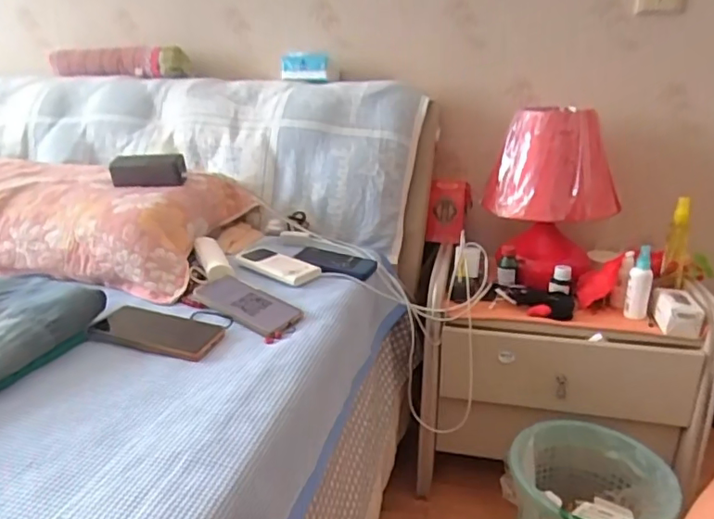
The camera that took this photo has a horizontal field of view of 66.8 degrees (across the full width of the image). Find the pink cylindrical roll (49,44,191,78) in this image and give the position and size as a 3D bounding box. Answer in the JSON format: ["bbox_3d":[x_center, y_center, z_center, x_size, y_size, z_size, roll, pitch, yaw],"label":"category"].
[{"bbox_3d":[-0.641,-0.526,1.443,0.450,0.070,0.072,9,22,21],"label":"pink cylindrical roll"}]

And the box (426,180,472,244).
[{"bbox_3d":[0.220,-0.114,1.300,0.127,0.151,0.036,2,4,-30],"label":"box"}]

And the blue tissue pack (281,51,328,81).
[{"bbox_3d":[-0.126,-0.448,1.251,0.132,0.062,0.025,12,23,26],"label":"blue tissue pack"}]

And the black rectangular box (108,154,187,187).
[{"bbox_3d":[-0.394,-0.169,1.010,0.142,0.053,0.027,1,20,1],"label":"black rectangular box"}]

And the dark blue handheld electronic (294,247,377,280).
[{"bbox_3d":[-0.047,0.005,0.978,0.154,0.017,0.092,15,27,22],"label":"dark blue handheld electronic"}]

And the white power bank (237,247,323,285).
[{"bbox_3d":[-0.141,0.006,0.949,0.161,0.015,0.068,17,26,37],"label":"white power bank"}]

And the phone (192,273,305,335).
[{"bbox_3d":[-0.167,0.065,0.814,0.173,0.011,0.077,24,37,27],"label":"phone"}]

